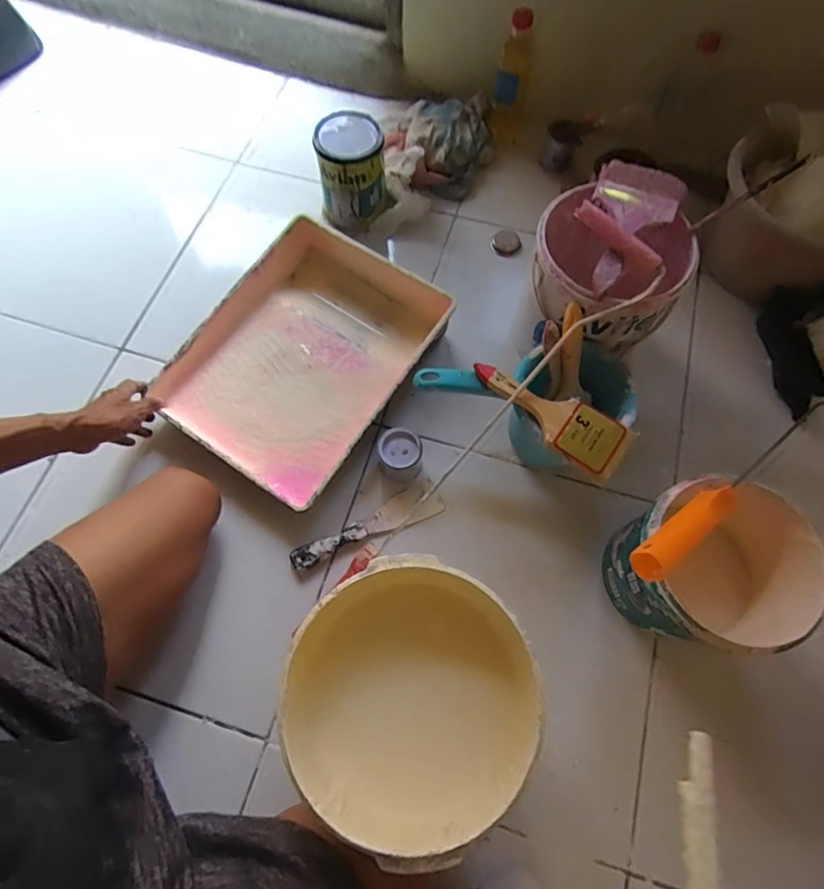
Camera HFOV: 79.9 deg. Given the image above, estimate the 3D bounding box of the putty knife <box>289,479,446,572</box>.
[{"bbox_3d":[-0.057,0.106,0.634,0.204,0.015,0.044,-25,72,-9],"label":"putty knife"}]

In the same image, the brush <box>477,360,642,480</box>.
[{"bbox_3d":[0.154,-0.036,0.554,0.184,0.010,0.070,35,73,11],"label":"brush"}]

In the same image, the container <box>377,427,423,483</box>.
[{"bbox_3d":[-0.014,0.014,0.636,0.054,0.051,0.055,0,70,-1],"label":"container"}]

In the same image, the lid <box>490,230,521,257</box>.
[{"bbox_3d":[0.155,-0.330,0.810,0.050,0.009,0.043,-38,75,-13],"label":"lid"}]

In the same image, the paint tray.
[{"bbox_3d":[-0.148,-0.117,0.701,0.272,0.096,0.354,32,73,10],"label":"paint tray"}]

